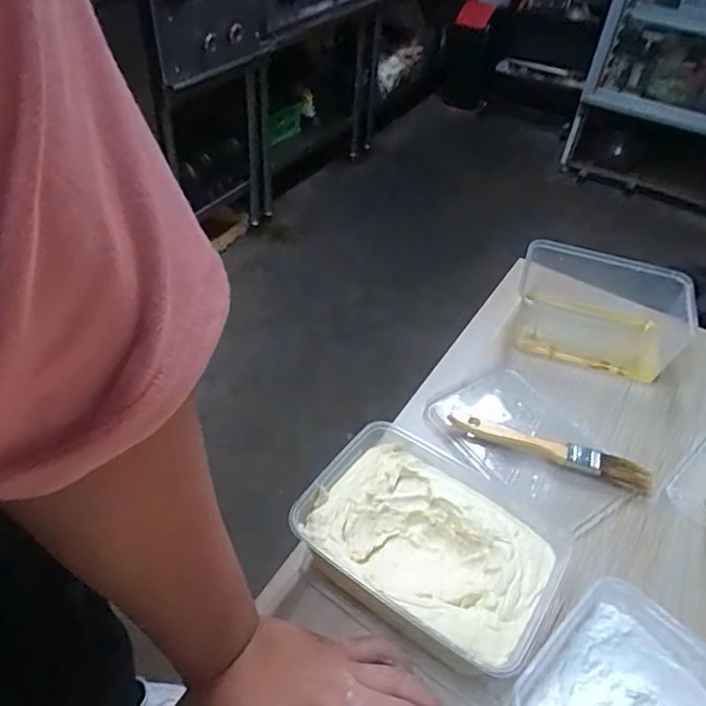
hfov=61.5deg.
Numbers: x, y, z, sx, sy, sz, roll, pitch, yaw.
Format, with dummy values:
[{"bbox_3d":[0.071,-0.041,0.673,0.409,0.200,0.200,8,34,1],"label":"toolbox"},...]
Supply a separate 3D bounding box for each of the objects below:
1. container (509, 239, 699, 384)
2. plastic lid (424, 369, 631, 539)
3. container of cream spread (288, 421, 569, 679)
[{"bbox_3d":[0.273,-0.049,0.639,0.182,0.071,0.130,17,46,11],"label":"container"},{"bbox_3d":[0.159,0.084,0.543,0.127,0.013,0.170,-20,50,-24],"label":"plastic lid"},{"bbox_3d":[0.053,0.142,0.427,0.168,0.067,0.130,27,49,21],"label":"container of cream spread"}]

